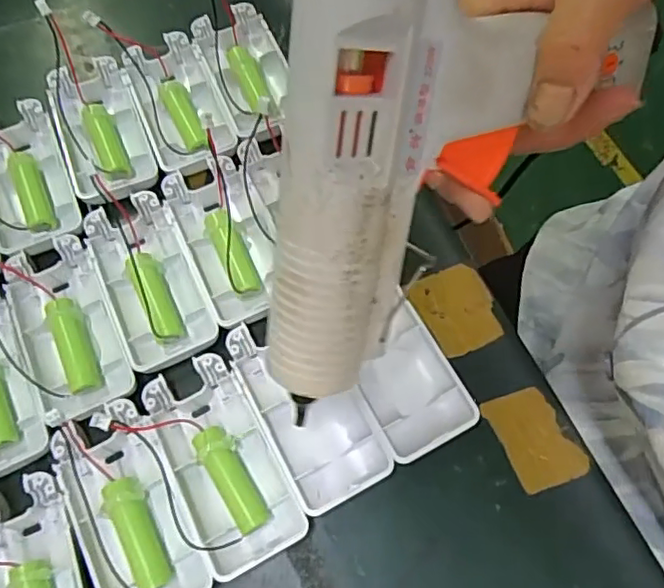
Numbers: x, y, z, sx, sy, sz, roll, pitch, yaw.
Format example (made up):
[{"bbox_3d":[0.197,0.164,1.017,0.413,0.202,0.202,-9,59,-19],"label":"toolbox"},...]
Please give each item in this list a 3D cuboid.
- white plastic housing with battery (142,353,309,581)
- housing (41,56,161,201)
[{"bbox_3d":[-0.050,0.075,0.275,0.044,0.012,0.092,-28,71,-9],"label":"white plastic housing with battery"},{"bbox_3d":[-0.130,-0.092,0.340,0.044,0.014,0.090,-21,70,-6],"label":"housing"}]

